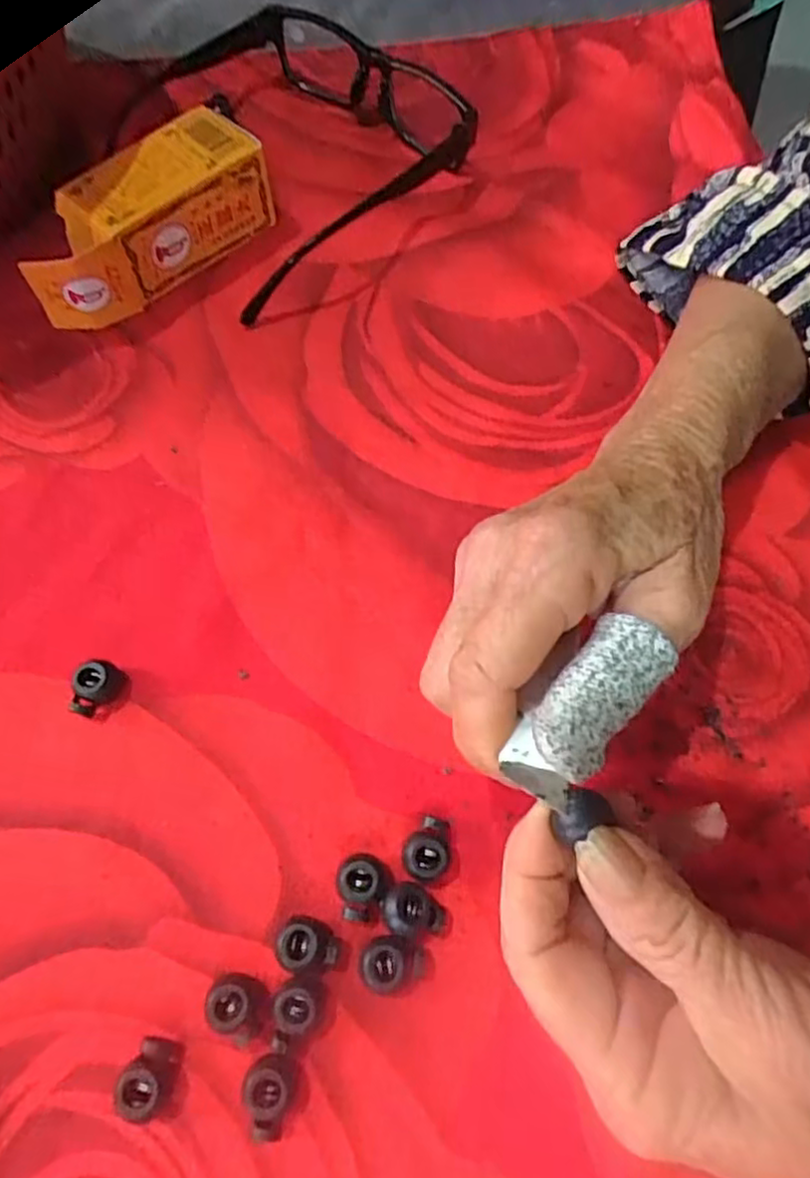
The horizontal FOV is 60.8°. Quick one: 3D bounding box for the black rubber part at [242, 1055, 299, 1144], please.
[{"bbox_3d":[-0.038,0.142,0.195,0.015,0.011,0.019,20,68,8],"label":"black rubber part"}]

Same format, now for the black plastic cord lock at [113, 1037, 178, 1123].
[{"bbox_3d":[-0.072,0.138,0.195,0.013,0.013,0.017,29,69,12],"label":"black plastic cord lock"}]

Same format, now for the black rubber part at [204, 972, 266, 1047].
[{"bbox_3d":[-0.050,0.122,0.203,0.017,0.013,0.014,24,68,10],"label":"black rubber part"}]

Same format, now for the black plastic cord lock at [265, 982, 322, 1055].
[{"bbox_3d":[-0.030,0.123,0.203,0.015,0.012,0.012,15,67,6],"label":"black plastic cord lock"}]

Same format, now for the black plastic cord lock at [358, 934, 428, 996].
[{"bbox_3d":[-0.004,0.113,0.208,0.020,0.011,0.015,10,67,4],"label":"black plastic cord lock"}]

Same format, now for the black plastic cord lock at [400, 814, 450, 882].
[{"bbox_3d":[0.007,0.083,0.221,0.014,0.007,0.019,4,66,1],"label":"black plastic cord lock"}]

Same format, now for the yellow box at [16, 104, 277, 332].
[{"bbox_3d":[-0.113,-0.157,0.300,0.110,0.041,0.038,-40,72,-16],"label":"yellow box"}]

